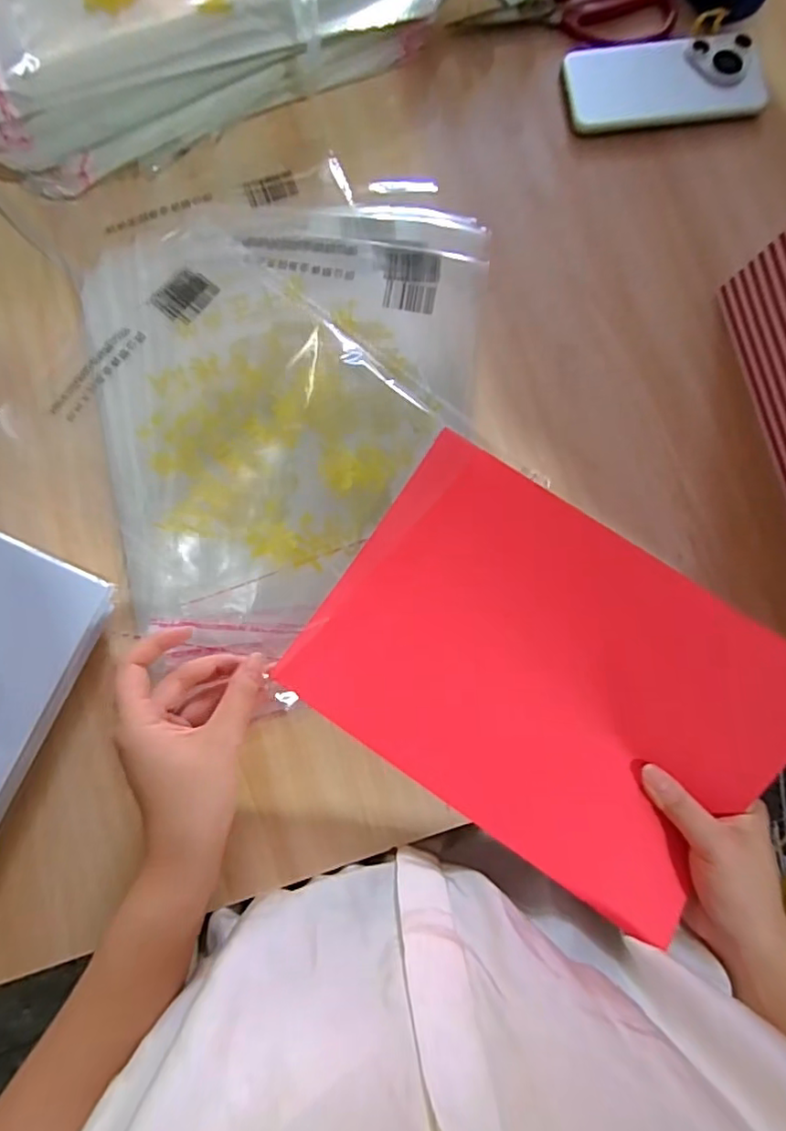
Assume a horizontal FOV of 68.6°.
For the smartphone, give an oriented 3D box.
[{"bbox_3d":[0.224,-0.403,0.478,0.163,0.013,0.076,-10,82,-2],"label":"smartphone"}]

